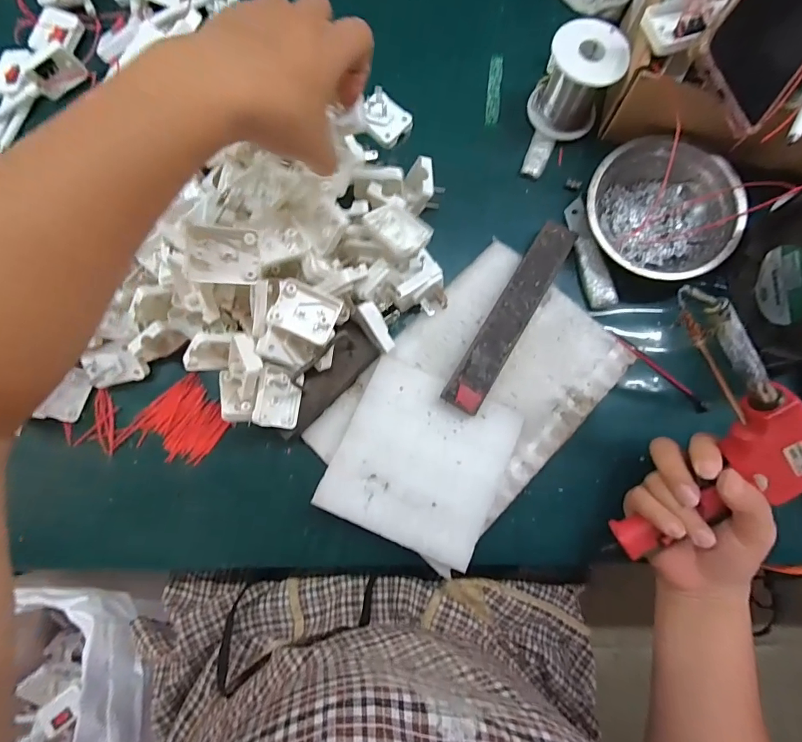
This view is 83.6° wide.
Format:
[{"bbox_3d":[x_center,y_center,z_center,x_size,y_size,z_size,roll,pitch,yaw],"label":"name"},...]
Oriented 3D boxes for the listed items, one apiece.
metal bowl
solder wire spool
[{"bbox_3d":[0.225,-0.140,0.399,0.123,0.043,0.123,0,82,2],"label":"metal bowl"},{"bbox_3d":[0.156,-0.258,0.403,0.062,0.064,0.069,30,84,6],"label":"solder wire spool"}]

